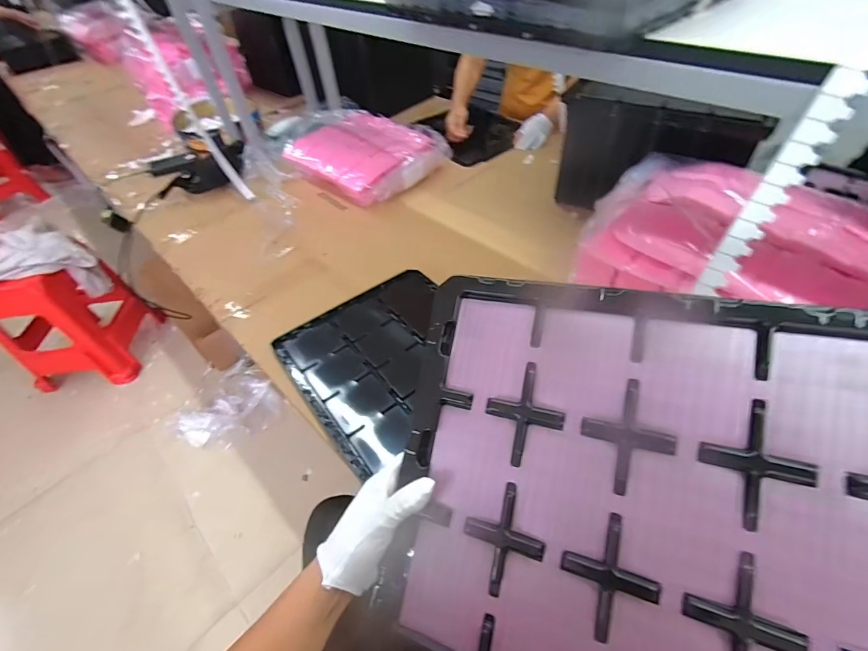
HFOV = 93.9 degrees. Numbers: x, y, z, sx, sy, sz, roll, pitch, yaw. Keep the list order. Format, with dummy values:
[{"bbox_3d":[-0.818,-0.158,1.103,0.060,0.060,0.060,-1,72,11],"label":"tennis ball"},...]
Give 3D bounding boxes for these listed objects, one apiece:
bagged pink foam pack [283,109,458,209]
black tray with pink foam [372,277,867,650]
[{"bbox_3d":[-0.222,-0.523,1.231,0.427,0.105,0.367,34,59,30],"label":"bagged pink foam pack"},{"bbox_3d":[0.142,0.132,0.311,0.362,0.012,0.324,9,81,26],"label":"black tray with pink foam"}]

